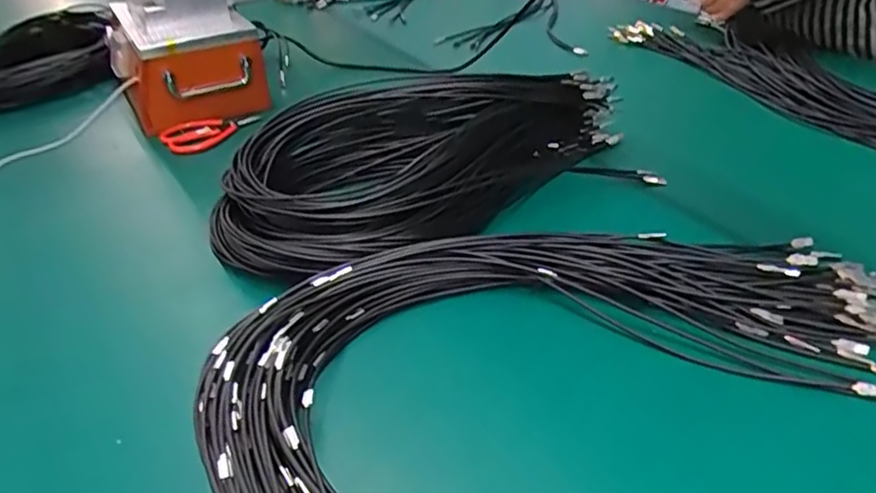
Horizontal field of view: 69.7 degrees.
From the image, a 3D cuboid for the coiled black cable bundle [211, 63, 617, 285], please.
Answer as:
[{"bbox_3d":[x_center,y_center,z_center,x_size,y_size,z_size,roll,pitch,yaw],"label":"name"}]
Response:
[{"bbox_3d":[-0.011,-0.114,0.672,0.465,0.070,0.195,-29,43,-32],"label":"coiled black cable bundle"}]

